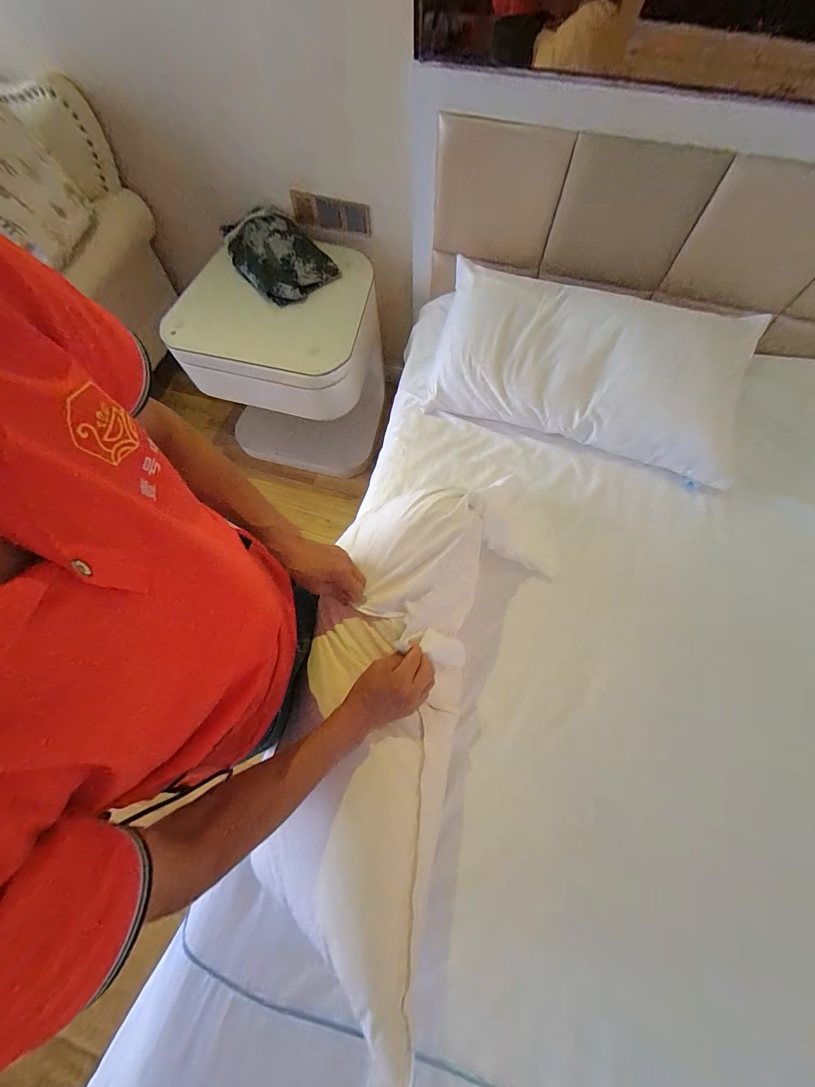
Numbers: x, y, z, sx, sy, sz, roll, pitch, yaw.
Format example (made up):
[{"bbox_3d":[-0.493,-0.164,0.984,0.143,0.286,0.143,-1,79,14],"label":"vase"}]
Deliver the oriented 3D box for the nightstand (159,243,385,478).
[{"bbox_3d":[-0.413,-0.656,1.477,0.593,0.601,0.532,10,70,5],"label":"nightstand"}]

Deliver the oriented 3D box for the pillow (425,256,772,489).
[{"bbox_3d":[0.473,-0.486,1.025,0.818,0.144,0.425,18,71,8],"label":"pillow"}]

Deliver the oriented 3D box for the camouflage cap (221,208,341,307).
[{"bbox_3d":[-0.420,-0.939,1.239,0.254,0.100,0.366,-39,73,-12],"label":"camouflage cap"}]

